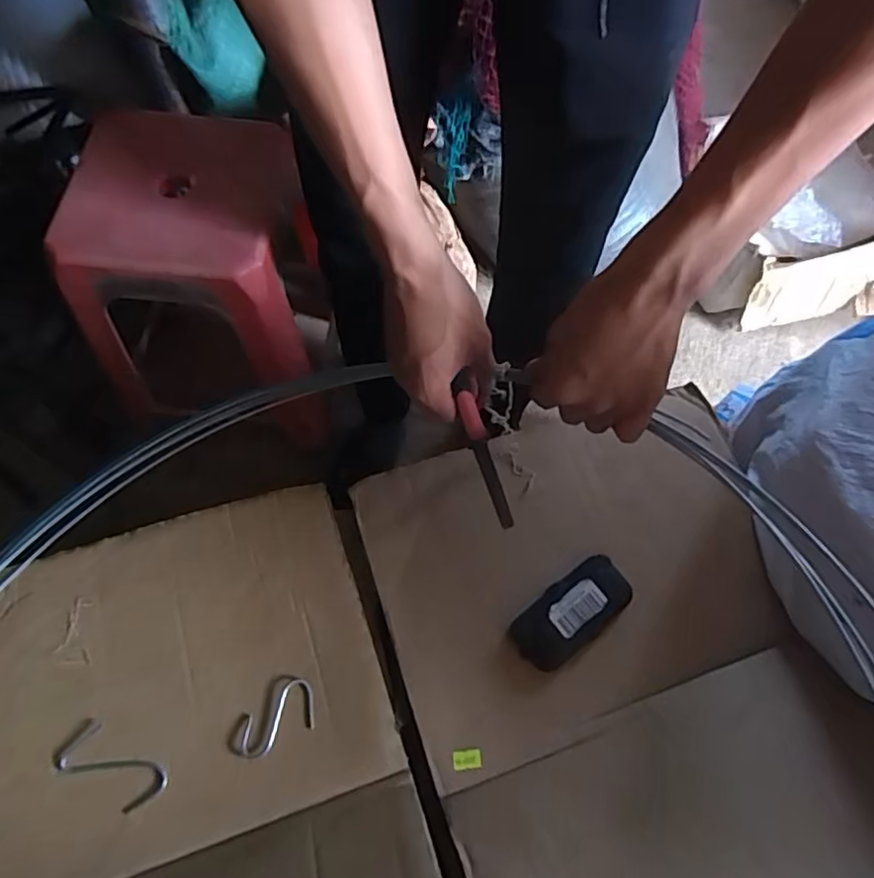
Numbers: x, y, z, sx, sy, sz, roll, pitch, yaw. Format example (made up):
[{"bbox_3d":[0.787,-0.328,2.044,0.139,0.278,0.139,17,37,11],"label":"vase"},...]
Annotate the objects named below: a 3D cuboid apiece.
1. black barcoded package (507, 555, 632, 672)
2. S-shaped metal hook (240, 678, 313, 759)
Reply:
[{"bbox_3d":[0.116,0.145,0.520,0.108,0.032,0.053,-40,74,-18],"label":"black barcoded package"},{"bbox_3d":[-0.127,0.220,0.482,0.062,0.004,0.040,-25,70,-13],"label":"S-shaped metal hook"}]

